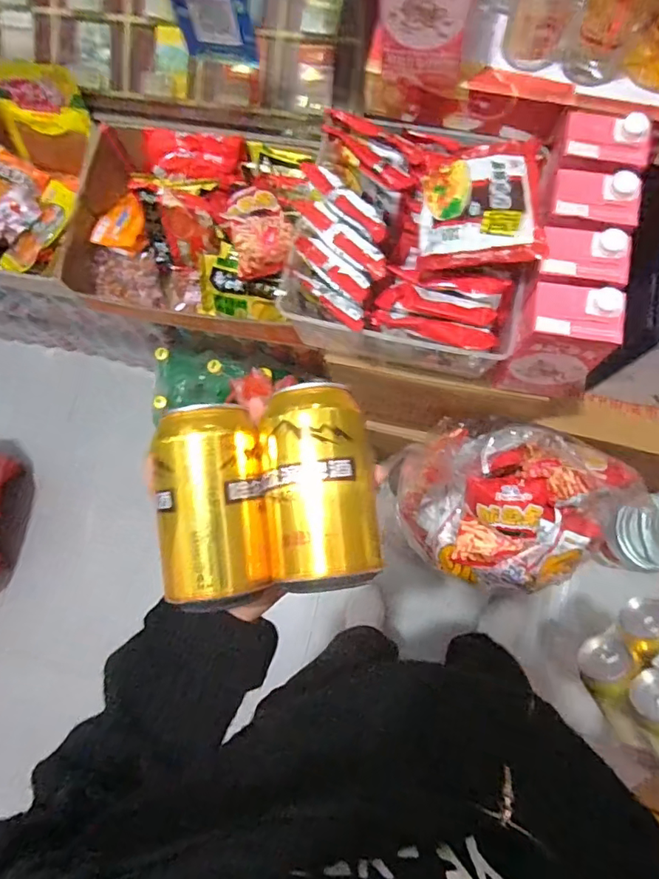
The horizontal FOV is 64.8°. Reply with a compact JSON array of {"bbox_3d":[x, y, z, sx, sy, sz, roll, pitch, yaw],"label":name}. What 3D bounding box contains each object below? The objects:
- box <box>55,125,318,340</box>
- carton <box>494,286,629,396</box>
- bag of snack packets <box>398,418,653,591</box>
[{"bbox_3d":[-0.244,-0.376,0.917,0.391,0.175,0.288,14,75,6],"label":"box"},{"bbox_3d":[0.269,-0.109,0.626,0.094,0.172,0.057,9,75,5],"label":"carton"},{"bbox_3d":[0.281,0.099,0.794,0.317,0.198,0.225,19,76,7],"label":"bag of snack packets"}]

